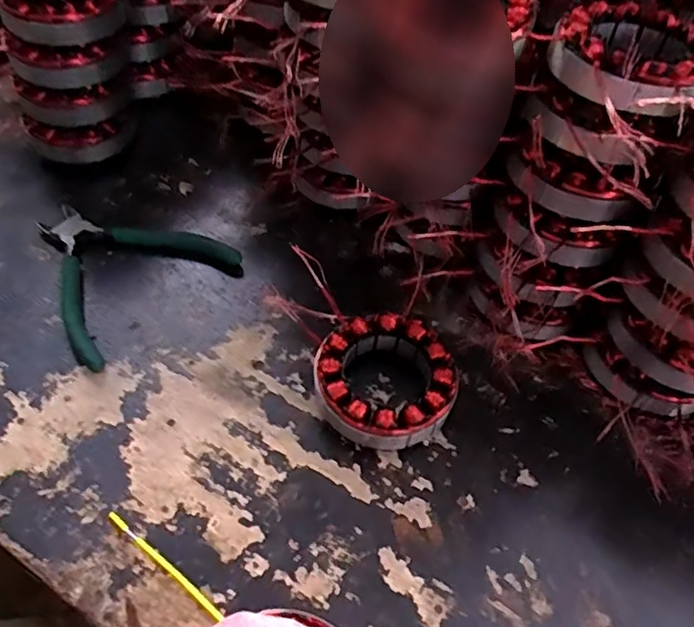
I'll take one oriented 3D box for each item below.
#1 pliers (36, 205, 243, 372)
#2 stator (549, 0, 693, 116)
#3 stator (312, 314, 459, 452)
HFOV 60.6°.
[{"bbox_3d":[-0.168,-0.040,0.429,0.127,0.017,0.126,37,61,21],"label":"pliers"},{"bbox_3d":[0.152,-0.139,0.318,0.078,0.026,0.086,-9,56,-9],"label":"stator"},{"bbox_3d":[0.025,0.042,0.376,0.084,0.030,0.083,1,55,-2],"label":"stator"}]

